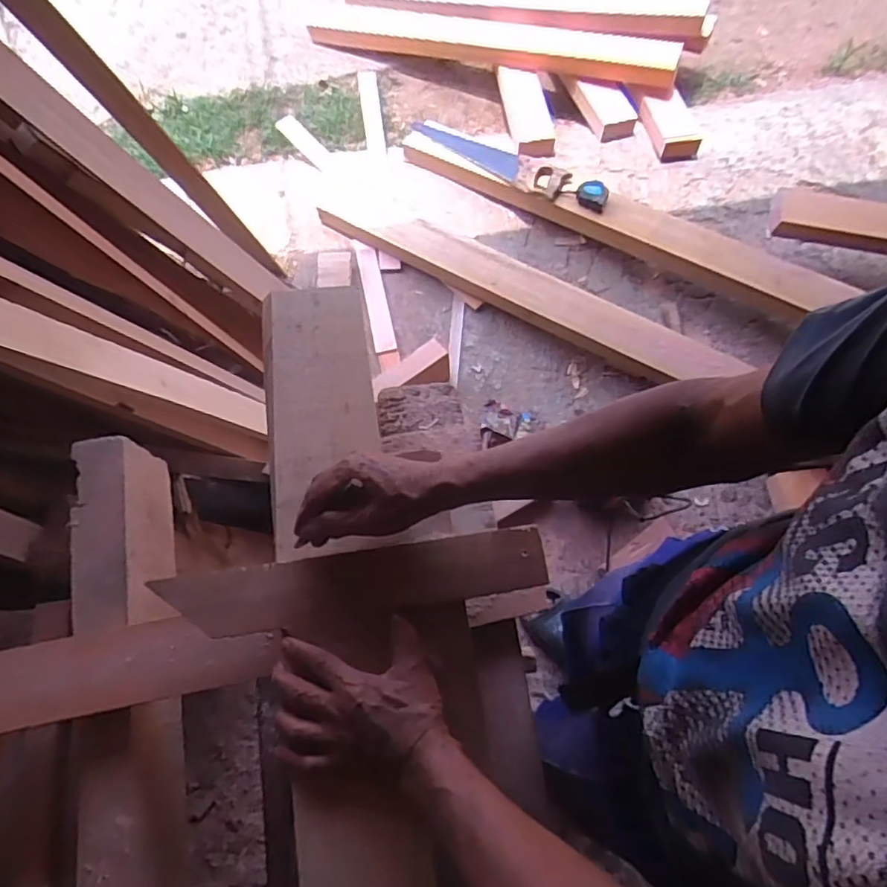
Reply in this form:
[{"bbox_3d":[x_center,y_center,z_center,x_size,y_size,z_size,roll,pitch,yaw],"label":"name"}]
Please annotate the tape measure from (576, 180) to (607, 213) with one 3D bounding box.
[{"bbox_3d":[0.401,-0.672,1.605,0.084,0.038,0.074,16,71,5],"label":"tape measure"}]

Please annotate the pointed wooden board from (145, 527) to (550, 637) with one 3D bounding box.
[{"bbox_3d":[-0.078,0.136,0.570,0.356,0.014,0.066,-6,70,-9],"label":"pointed wooden board"}]

